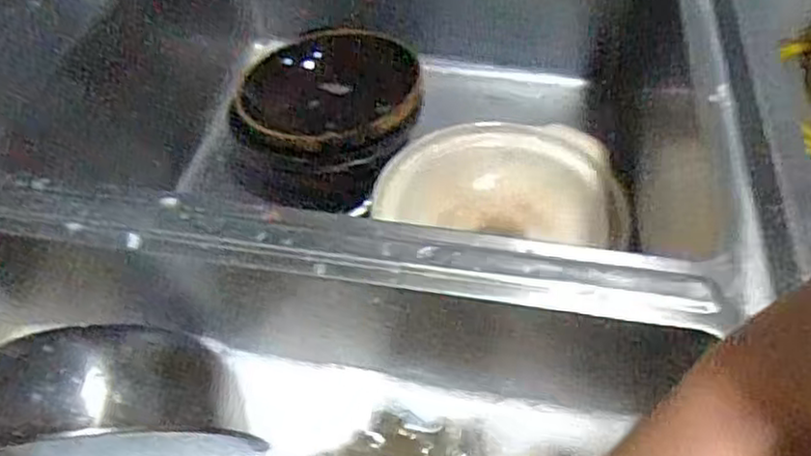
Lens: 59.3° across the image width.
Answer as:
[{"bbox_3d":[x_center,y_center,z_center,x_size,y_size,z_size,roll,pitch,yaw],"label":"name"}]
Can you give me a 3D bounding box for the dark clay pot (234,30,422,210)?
[{"bbox_3d":[-0.088,-0.121,0.812,0.217,0.105,0.192,-9,50,-7],"label":"dark clay pot"}]

